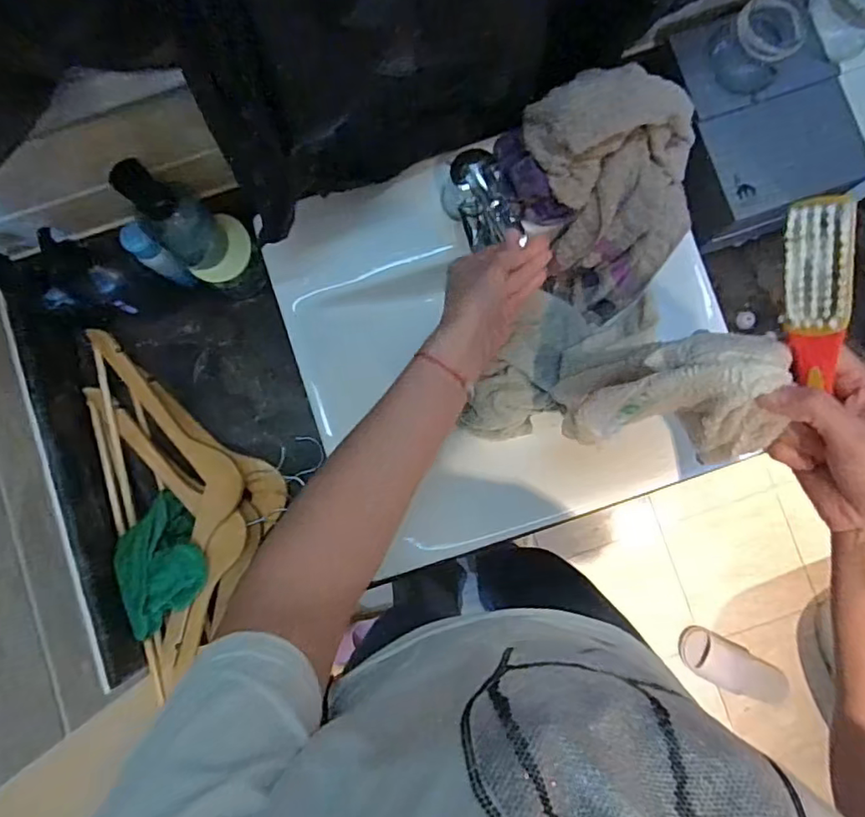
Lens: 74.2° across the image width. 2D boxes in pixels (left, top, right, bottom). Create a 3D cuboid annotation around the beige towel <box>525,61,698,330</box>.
[{"bbox_3d":[0.199,-0.228,0.606,0.164,0.167,0.205,-24,86,-1],"label":"beige towel"}]

